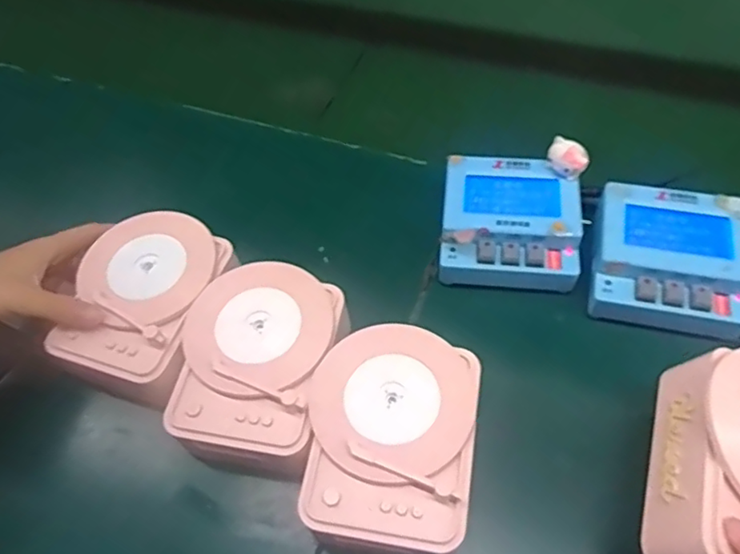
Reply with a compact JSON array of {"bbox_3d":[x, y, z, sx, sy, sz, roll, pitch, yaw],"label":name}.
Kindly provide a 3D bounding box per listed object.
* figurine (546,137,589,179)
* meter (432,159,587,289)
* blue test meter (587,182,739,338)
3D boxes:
[{"bbox_3d":[0.150,-0.089,0.450,0.030,0.022,0.020,16,58,16],"label":"figurine"},{"bbox_3d":[0.107,-0.041,0.459,0.104,0.042,0.098,6,56,9],"label":"meter"},{"bbox_3d":[0.216,-0.014,0.428,0.103,0.034,0.100,13,58,14],"label":"blue test meter"}]

